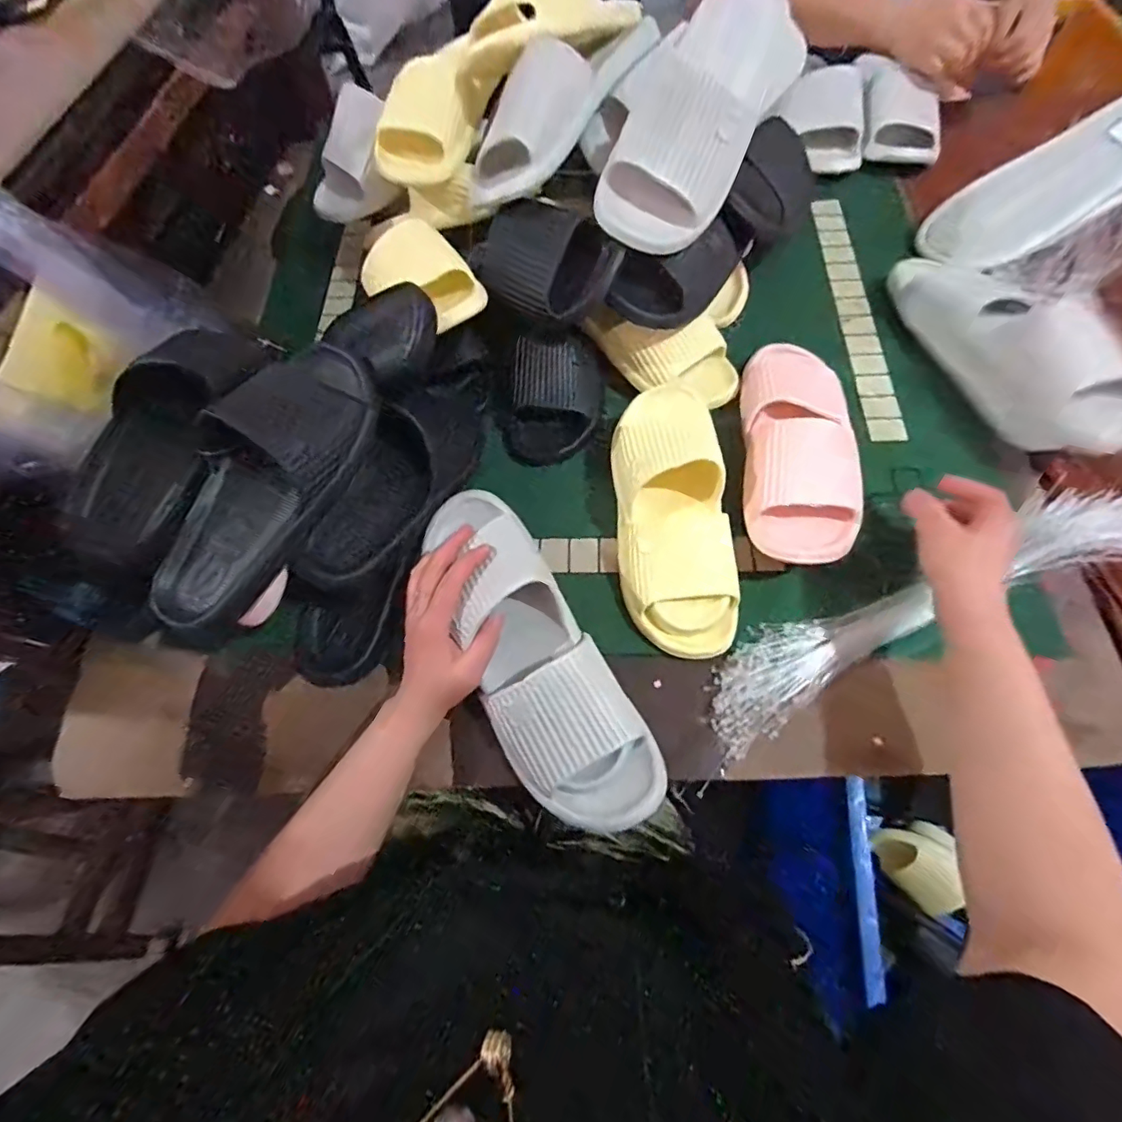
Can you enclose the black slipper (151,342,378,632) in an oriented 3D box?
[{"bbox_3d":[-0.254,-0.068,0.447,0.111,0.066,0.260,26,84,13],"label":"black slipper"}]

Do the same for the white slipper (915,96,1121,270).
[{"bbox_3d":[0.563,-0.432,0.621,0.260,0.069,0.109,-25,66,20],"label":"white slipper"}]

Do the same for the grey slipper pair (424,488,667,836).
[{"bbox_3d":[-0.024,0.075,0.453,0.109,0.066,0.314,-25,79,-8],"label":"grey slipper pair"}]

